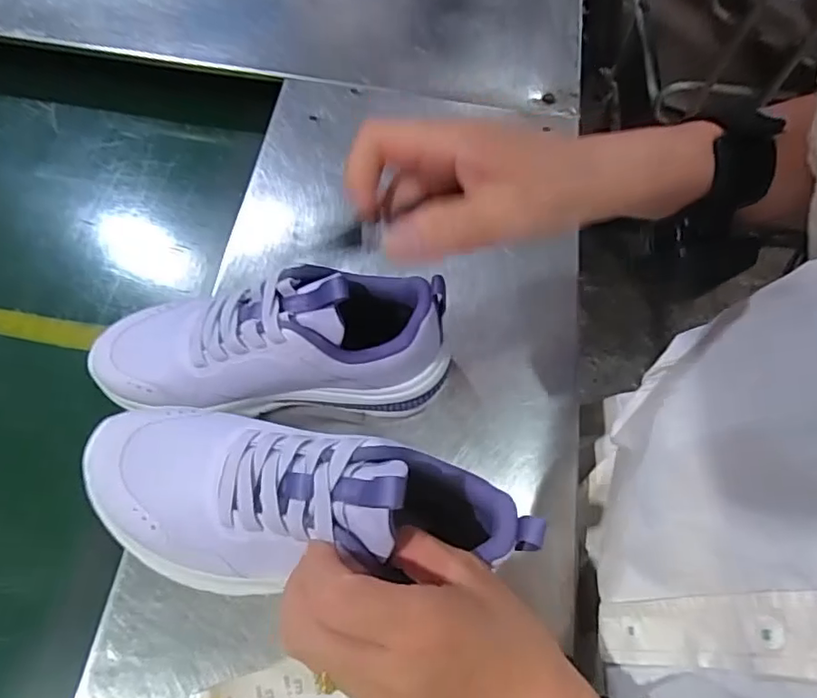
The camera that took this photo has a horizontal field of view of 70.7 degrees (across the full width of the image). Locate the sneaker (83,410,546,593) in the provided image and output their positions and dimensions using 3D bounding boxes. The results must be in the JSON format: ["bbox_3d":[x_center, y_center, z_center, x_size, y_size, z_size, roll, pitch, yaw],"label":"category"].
[{"bbox_3d":[-0.051,0.074,0.277,0.213,0.089,0.079,4,69,3],"label":"sneaker"}]

